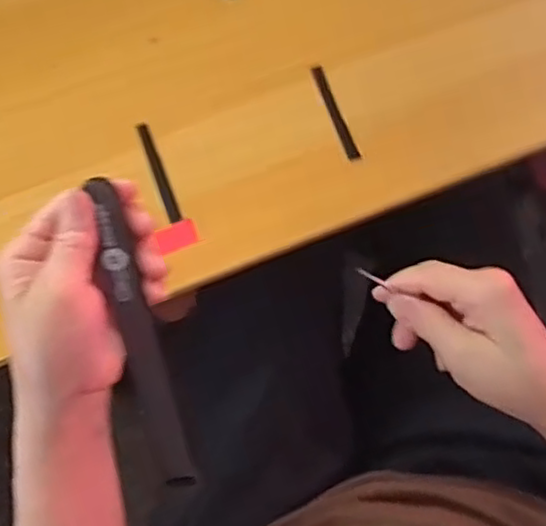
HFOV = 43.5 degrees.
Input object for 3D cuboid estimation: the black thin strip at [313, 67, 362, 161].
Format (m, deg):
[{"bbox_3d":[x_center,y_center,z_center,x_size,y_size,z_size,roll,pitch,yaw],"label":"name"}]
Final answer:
[{"bbox_3d":[0.047,-0.113,0.514,0.008,0.008,0.078,-19,74,-6],"label":"black thin strip"}]

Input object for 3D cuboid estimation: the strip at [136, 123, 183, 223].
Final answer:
[{"bbox_3d":[-0.083,-0.066,0.503,0.009,0.007,0.080,-20,74,-6],"label":"strip"}]

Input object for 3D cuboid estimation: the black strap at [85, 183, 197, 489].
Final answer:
[{"bbox_3d":[-0.077,0.045,0.394,0.021,0.013,0.186,-13,107,-4],"label":"black strap"}]

